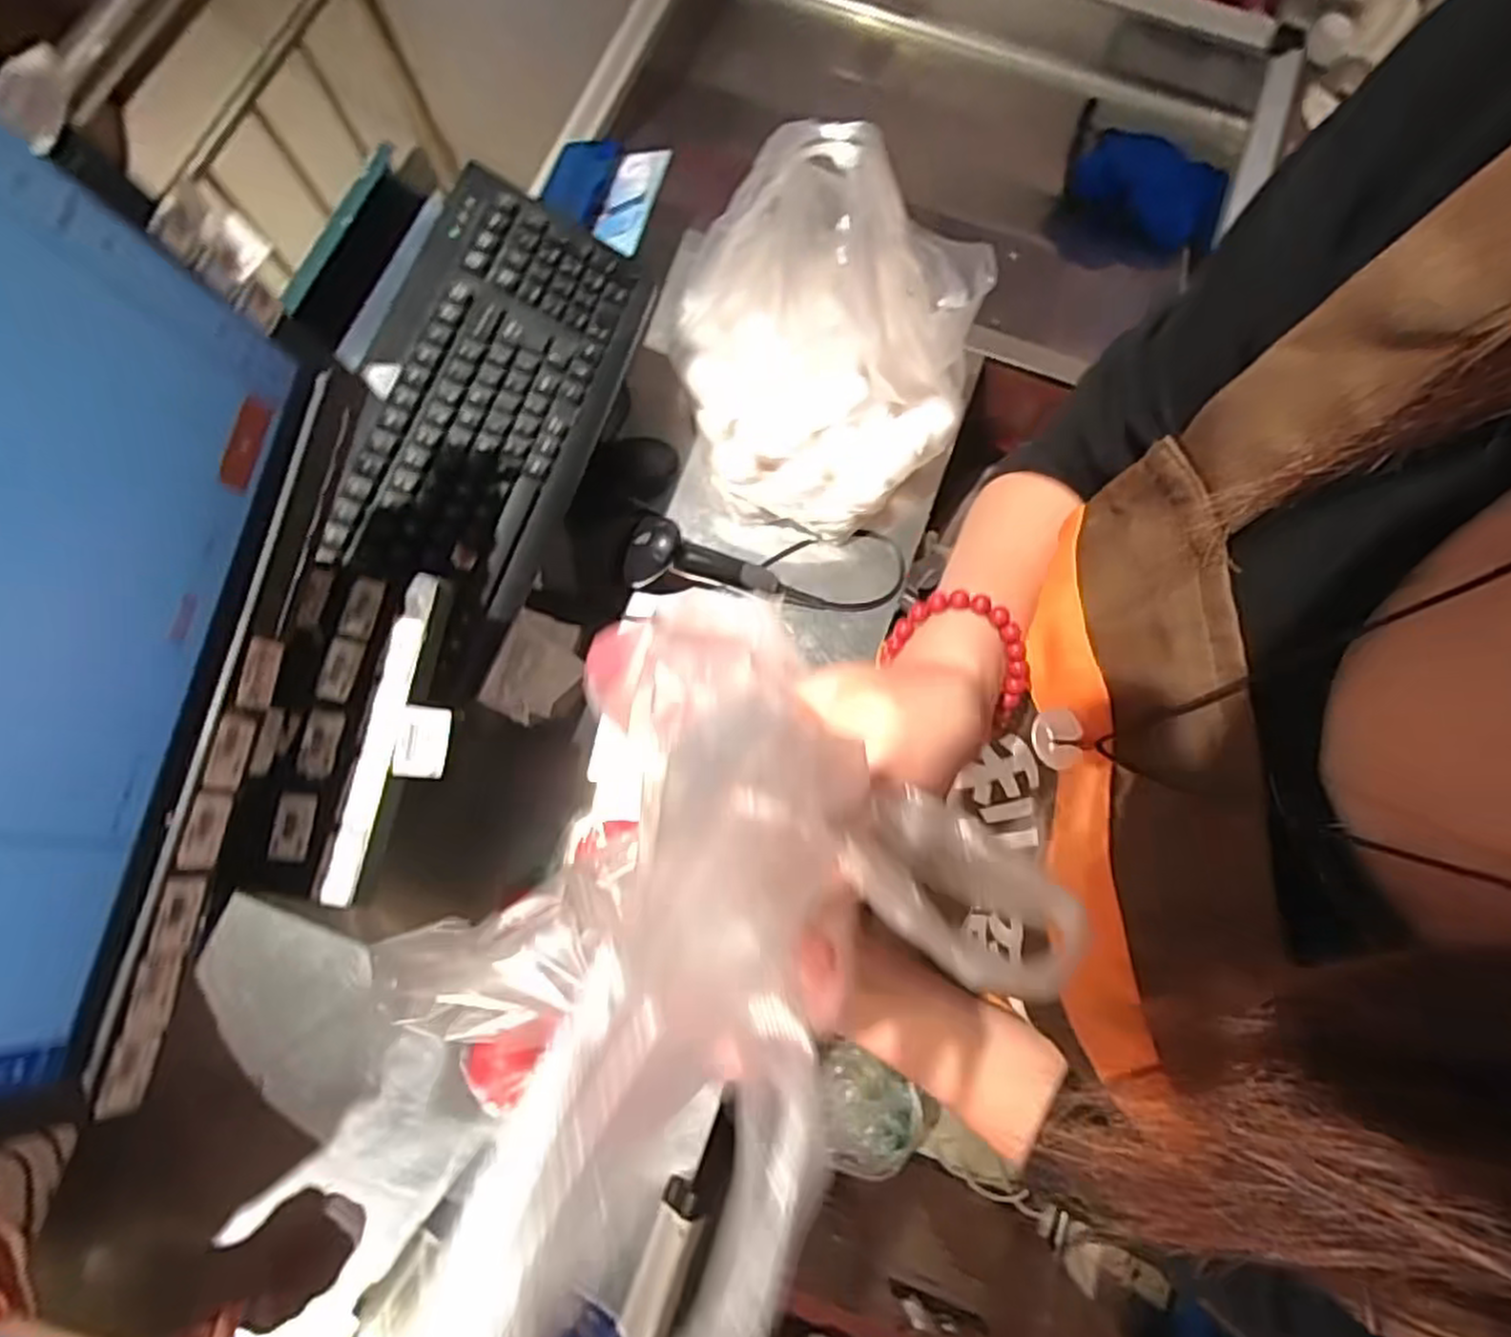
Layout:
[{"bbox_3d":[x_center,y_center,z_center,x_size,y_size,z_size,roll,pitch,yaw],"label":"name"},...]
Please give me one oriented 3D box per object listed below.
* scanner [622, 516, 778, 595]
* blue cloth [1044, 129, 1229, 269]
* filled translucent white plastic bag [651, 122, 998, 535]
[{"bbox_3d":[-0.056,-0.101,0.709,0.156,0.069,0.063,10,76,1],"label":"scanner"},{"bbox_3d":[0.487,-0.599,0.971,0.191,0.099,0.135,29,77,6],"label":"blue cloth"},{"bbox_3d":[0.052,-0.281,0.624,0.257,0.274,0.235,-5,76,-2],"label":"filled translucent white plastic bag"}]

